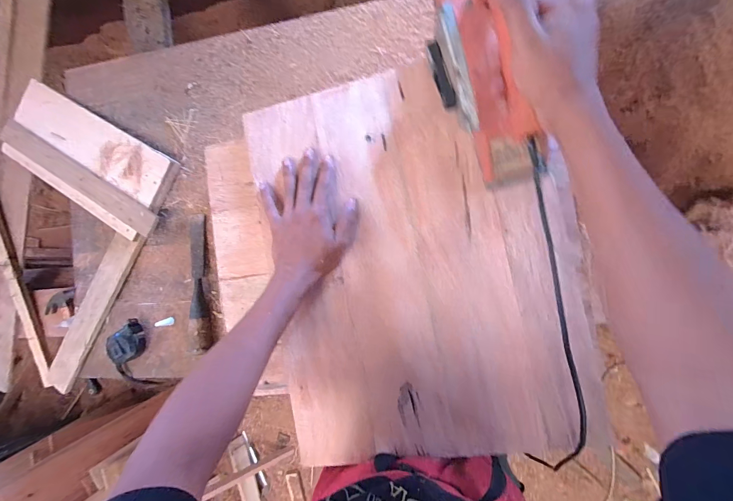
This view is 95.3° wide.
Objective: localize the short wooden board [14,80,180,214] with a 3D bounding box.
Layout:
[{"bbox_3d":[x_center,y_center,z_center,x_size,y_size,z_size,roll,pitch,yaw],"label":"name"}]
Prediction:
[{"bbox_3d":[-0.563,-0.226,0.675,0.460,0.029,0.095,29,91,16],"label":"short wooden board"}]

